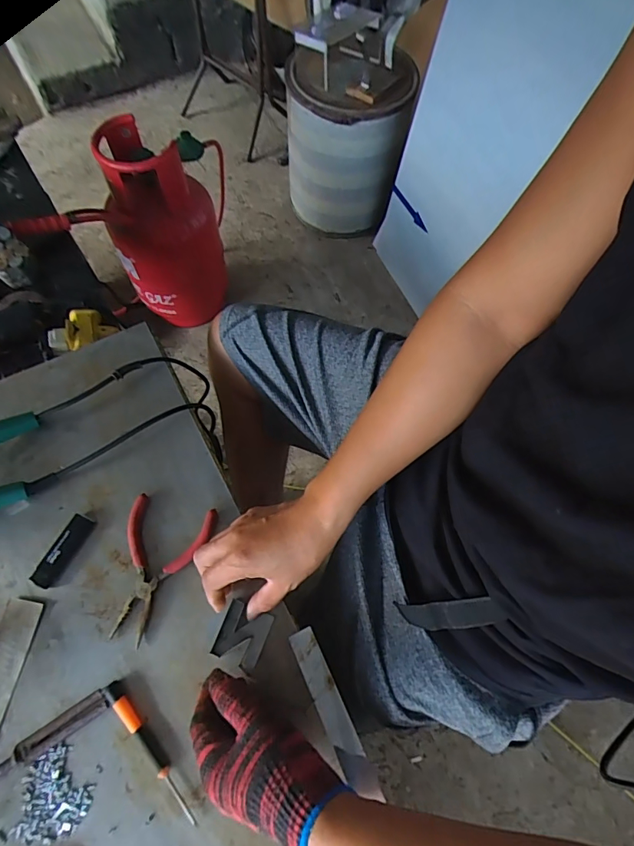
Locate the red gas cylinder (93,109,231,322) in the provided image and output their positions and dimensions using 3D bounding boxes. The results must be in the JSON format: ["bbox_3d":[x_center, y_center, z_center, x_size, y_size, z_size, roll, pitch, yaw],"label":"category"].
[{"bbox_3d":[-0.419,-0.516,1.254,0.236,0.527,0.250,13,66,2],"label":"red gas cylinder"}]

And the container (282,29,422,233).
[{"bbox_3d":[0.101,-0.977,1.520,0.388,0.542,0.378,12,66,2],"label":"container"}]

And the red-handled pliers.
[{"bbox_3d":[-0.173,0.155,0.472,0.090,0.018,0.144,13,66,3],"label":"red-handled pliers"}]

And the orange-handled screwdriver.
[{"bbox_3d":[-0.155,0.303,0.412,0.014,0.013,0.140,-40,74,-18],"label":"orange-handled screwdriver"}]

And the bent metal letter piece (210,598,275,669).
[{"bbox_3d":[-0.076,0.215,0.450,0.048,0.017,0.053,22,62,4],"label":"bent metal letter piece"}]

